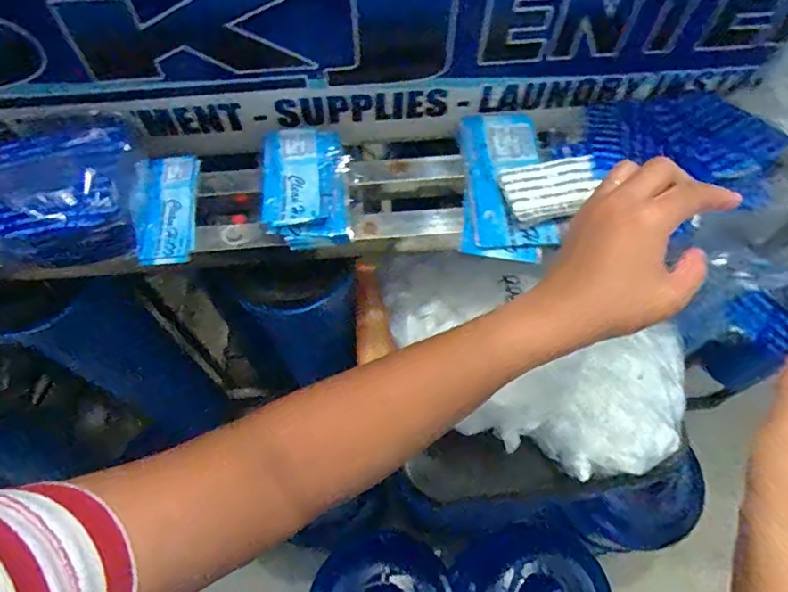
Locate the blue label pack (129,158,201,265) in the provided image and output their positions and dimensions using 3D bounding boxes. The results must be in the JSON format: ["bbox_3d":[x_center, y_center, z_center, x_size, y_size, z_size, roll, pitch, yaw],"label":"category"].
[{"bbox_3d":[-0.184,-0.074,0.427,0.048,0.015,0.099,0,67,-16],"label":"blue label pack"}]

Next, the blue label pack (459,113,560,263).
[{"bbox_3d":[0.094,-0.096,0.441,0.073,0.013,0.142,3,63,1],"label":"blue label pack"}]

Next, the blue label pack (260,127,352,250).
[{"bbox_3d":[-0.073,-0.091,0.430,0.069,0.025,0.109,-9,63,-5],"label":"blue label pack"}]

